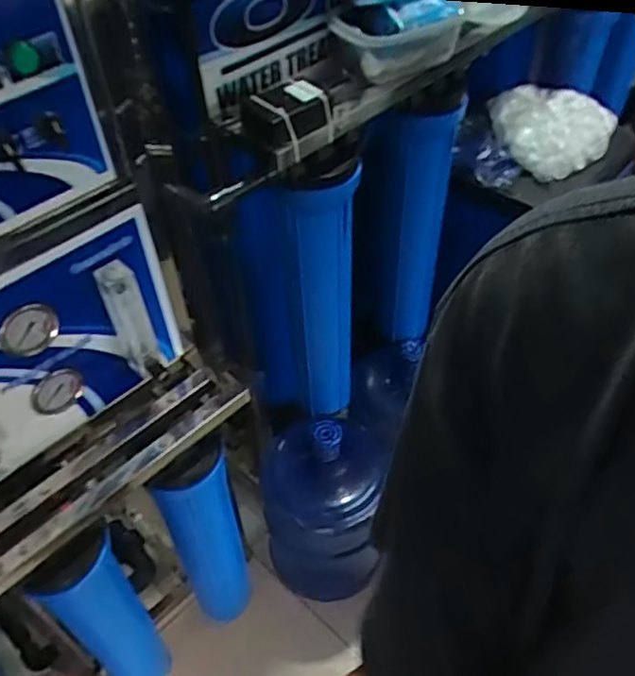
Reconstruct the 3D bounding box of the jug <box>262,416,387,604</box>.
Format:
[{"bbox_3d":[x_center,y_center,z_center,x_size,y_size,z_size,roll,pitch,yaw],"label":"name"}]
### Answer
[{"bbox_3d":[0.013,0.324,1.318,0.235,0.465,0.260,-9,47,-6],"label":"jug"}]

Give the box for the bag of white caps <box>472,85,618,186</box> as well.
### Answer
[{"bbox_3d":[0.393,-0.349,1.112,0.210,0.077,0.232,11,48,13],"label":"bag of white caps"}]

